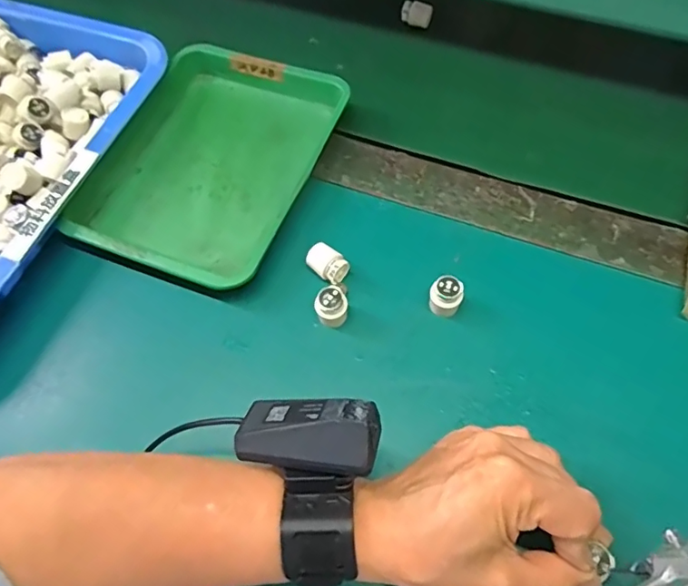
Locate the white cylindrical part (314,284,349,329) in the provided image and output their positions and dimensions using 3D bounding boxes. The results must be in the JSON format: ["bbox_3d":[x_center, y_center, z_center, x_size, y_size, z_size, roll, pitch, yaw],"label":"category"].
[{"bbox_3d":[-0.008,0.009,0.352,0.021,0.028,0.018,-9,61,-3],"label":"white cylindrical part"}]

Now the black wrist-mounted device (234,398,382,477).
[{"bbox_3d":[-0.018,0.069,0.256,0.070,0.018,0.033,-3,59,17],"label":"black wrist-mounted device"}]

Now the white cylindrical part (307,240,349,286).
[{"bbox_3d":[-0.012,-0.021,0.372,0.020,0.016,0.028,-40,67,-18],"label":"white cylindrical part"}]

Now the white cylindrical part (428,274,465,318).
[{"bbox_3d":[0.069,0.003,0.354,0.021,0.027,0.018,14,63,9],"label":"white cylindrical part"}]

